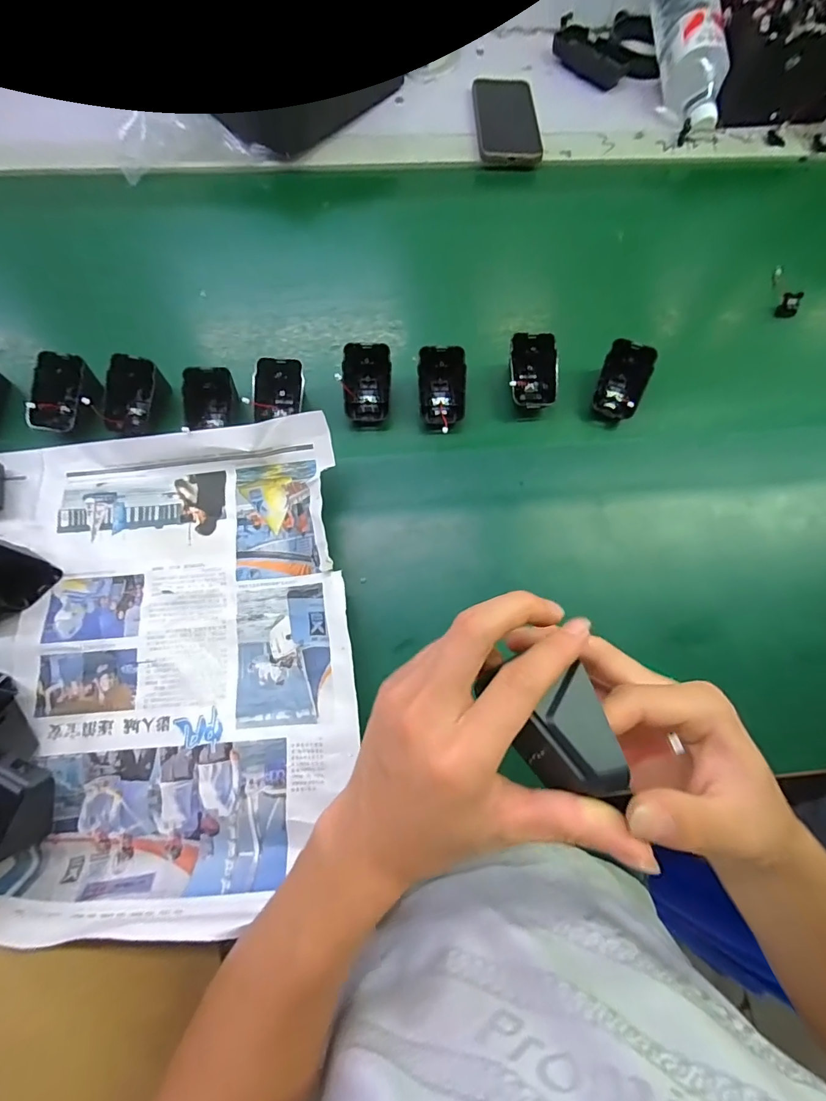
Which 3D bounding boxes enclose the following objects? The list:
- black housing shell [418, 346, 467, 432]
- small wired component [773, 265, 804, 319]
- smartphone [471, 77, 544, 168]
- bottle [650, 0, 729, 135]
[{"bbox_3d":[0.028,-0.154,0.425,0.044,0.044,0.060,2,73,-2],"label":"black housing shell"},{"bbox_3d":[0.410,-0.290,0.492,0.020,0.023,0.070,11,73,1],"label":"small wired component"},{"bbox_3d":[0.119,-0.553,0.568,0.080,0.008,0.158,-1,73,-3],"label":"smartphone"},{"bbox_3d":[0.349,-0.647,0.565,0.057,0.054,0.232,-8,87,-5],"label":"bottle"}]

